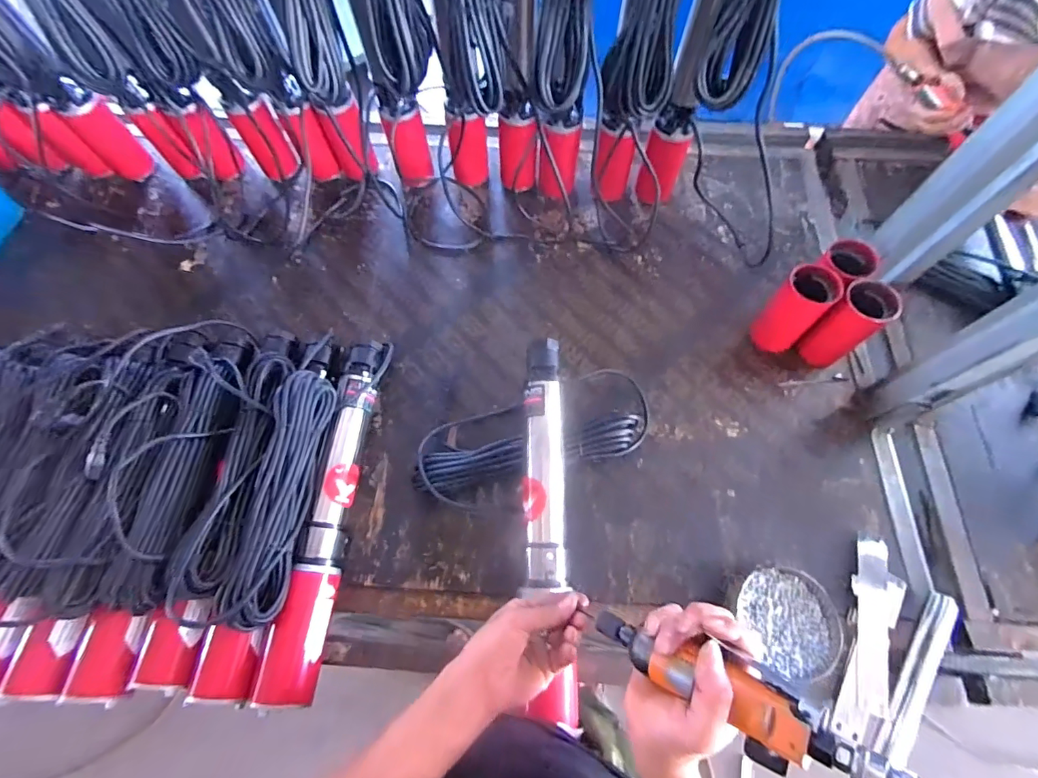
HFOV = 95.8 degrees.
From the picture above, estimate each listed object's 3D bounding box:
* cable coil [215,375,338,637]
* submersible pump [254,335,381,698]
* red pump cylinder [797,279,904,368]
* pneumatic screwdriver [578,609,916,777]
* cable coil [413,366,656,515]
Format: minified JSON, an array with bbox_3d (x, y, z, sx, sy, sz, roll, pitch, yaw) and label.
[{"bbox_3d":[-0.328,0.137,0.652,0.075,0.050,0.344,2,66,1],"label":"cable coil"},{"bbox_3d":[-0.274,0.163,0.698,0.071,0.073,0.517,5,66,1],"label":"submersible pump"},{"bbox_3d":[0.538,-0.099,0.786,0.080,0.163,0.077,-34,71,-15],"label":"red pump cylinder"},{"bbox_3d":[0.151,0.222,0.331,0.238,0.034,0.044,8,59,44],"label":"pneumatic screwdriver"},{"bbox_3d":[0.025,0.081,0.752,0.389,0.047,0.142,-19,68,-9],"label":"cable coil"}]

